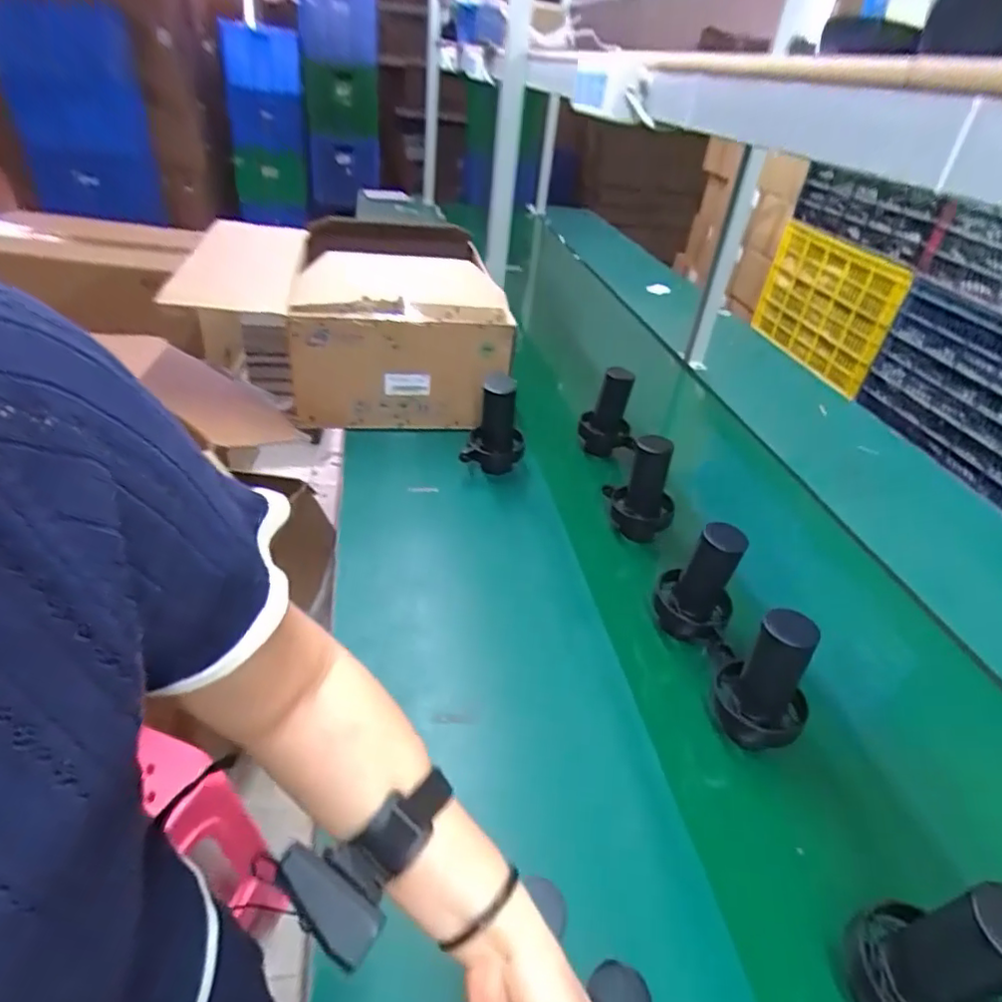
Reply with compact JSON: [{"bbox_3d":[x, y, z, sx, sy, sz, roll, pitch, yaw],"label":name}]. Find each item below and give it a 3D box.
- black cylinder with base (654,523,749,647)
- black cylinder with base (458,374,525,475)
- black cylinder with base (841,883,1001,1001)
[{"bbox_3d":[0.255,0.102,0.767,0.094,0.153,0.082,21,38,19],"label":"black cylinder with base"},{"bbox_3d":[-0.009,-0.120,0.999,0.092,0.165,0.082,16,37,12],"label":"black cylinder with base"},{"bbox_3d":[0.333,0.331,0.440,0.096,0.143,0.093,-9,39,-21],"label":"black cylinder with base"}]

